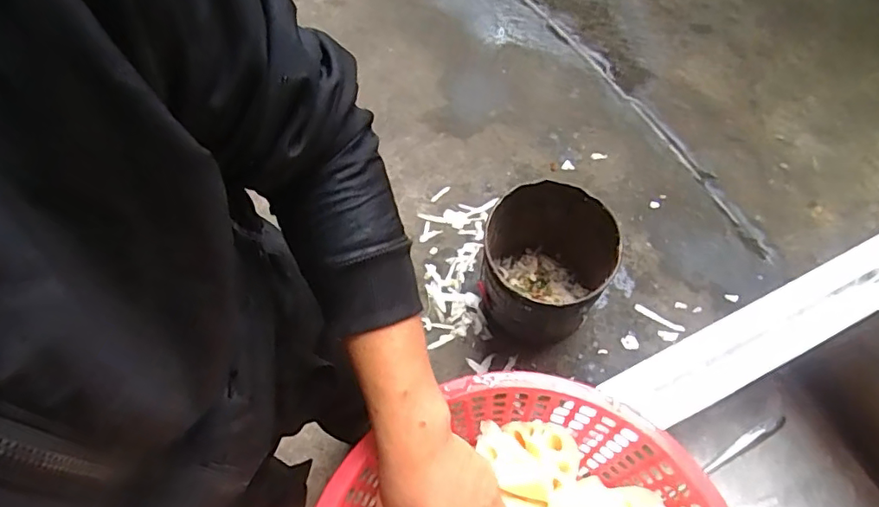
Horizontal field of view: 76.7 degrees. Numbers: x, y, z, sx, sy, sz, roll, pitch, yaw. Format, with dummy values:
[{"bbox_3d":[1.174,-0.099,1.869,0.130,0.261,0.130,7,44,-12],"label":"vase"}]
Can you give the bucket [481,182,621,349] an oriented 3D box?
[{"bbox_3d":[0.243,0.047,1.340,0.280,0.336,0.284,-1,64,3],"label":"bucket"}]

